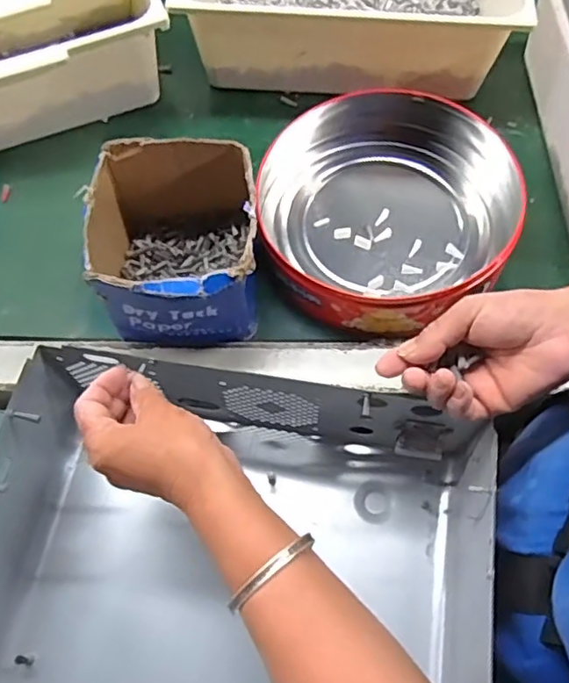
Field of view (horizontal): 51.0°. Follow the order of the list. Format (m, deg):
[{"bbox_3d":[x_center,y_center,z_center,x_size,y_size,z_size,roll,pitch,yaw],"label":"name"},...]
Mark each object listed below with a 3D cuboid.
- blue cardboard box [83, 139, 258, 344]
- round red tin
[{"bbox_3d":[-0.095,-0.076,0.521,0.145,0.104,0.169,-6,65,-1],"label":"blue cardboard box"},{"bbox_3d":[0.103,-0.135,0.586,0.277,0.065,0.255,-1,65,2],"label":"round red tin"}]

